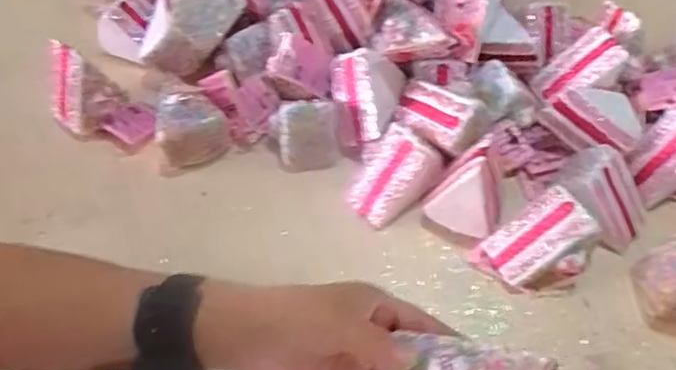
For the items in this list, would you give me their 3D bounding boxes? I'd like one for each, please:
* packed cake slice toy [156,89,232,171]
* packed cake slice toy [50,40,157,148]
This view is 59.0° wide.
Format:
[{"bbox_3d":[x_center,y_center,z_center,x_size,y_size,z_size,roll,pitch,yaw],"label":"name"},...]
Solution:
[{"bbox_3d":[-0.144,-0.057,0.597,0.068,0.059,0.053,-10,57,-8],"label":"packed cake slice toy"},{"bbox_3d":[-0.242,-0.091,0.600,0.114,0.078,0.055,13,57,7],"label":"packed cake slice toy"}]

